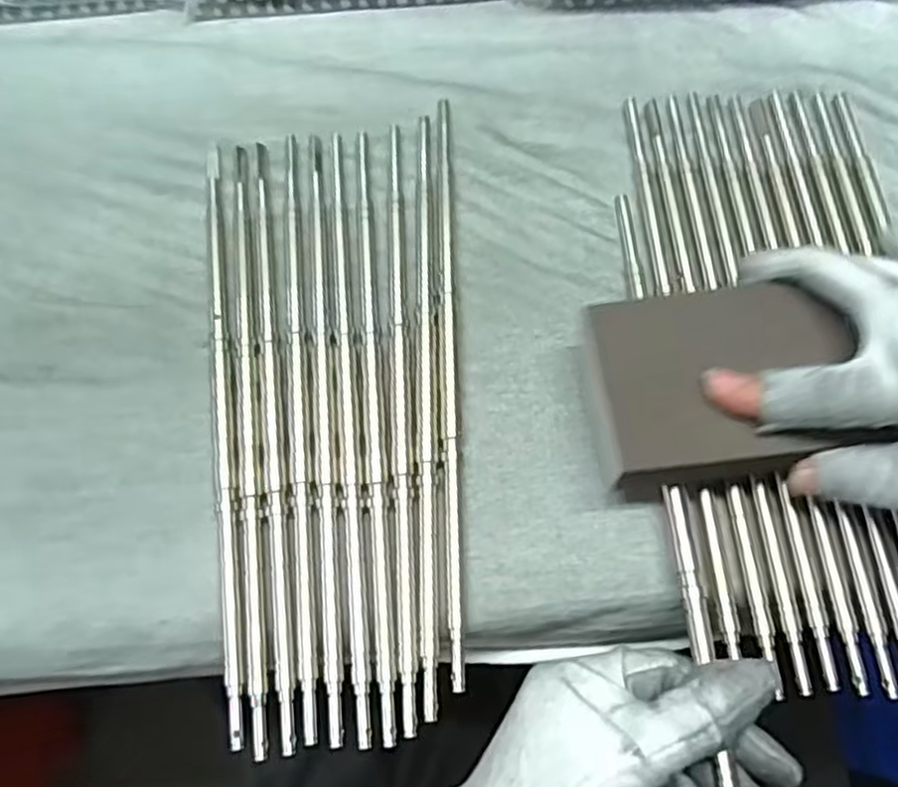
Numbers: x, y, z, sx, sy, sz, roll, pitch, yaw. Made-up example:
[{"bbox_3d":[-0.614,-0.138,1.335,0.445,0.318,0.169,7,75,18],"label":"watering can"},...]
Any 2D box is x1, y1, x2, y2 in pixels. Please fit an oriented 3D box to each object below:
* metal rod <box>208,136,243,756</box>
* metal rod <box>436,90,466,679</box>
[{"bbox_3d":[-0.094,0.005,0.309,0.008,0.005,0.255,-9,69,-1],"label":"metal rod"},{"bbox_3d":[-0.001,-0.017,0.315,0.008,0.004,0.259,-2,69,1],"label":"metal rod"}]

